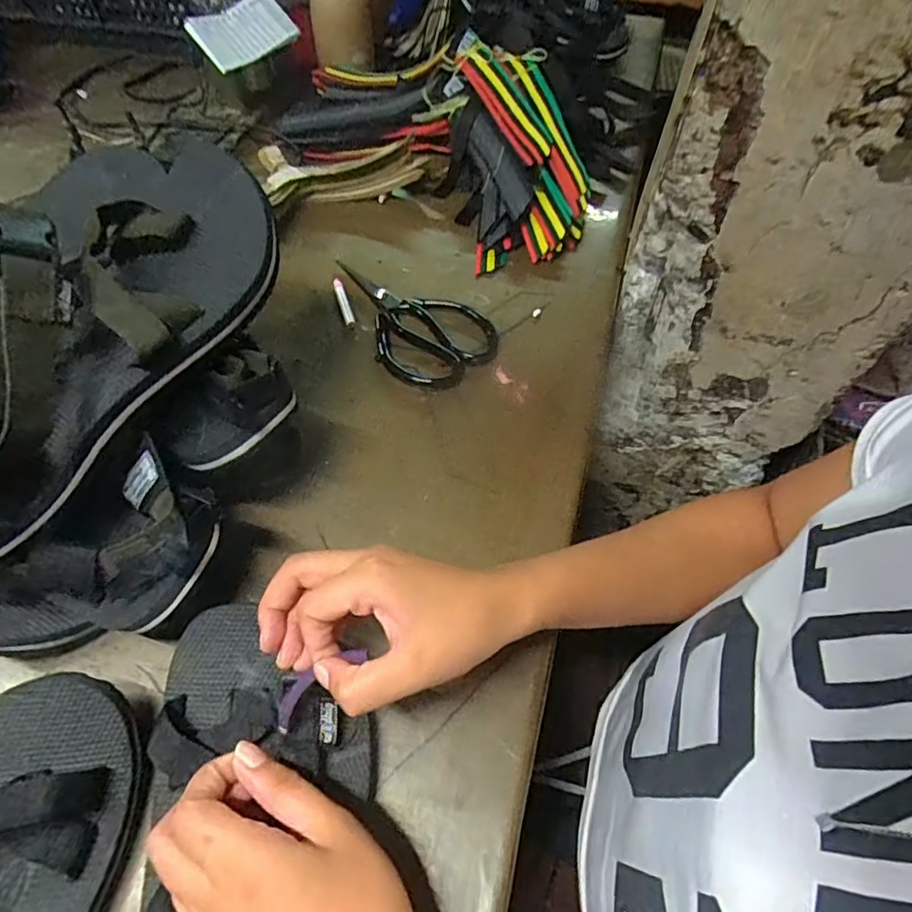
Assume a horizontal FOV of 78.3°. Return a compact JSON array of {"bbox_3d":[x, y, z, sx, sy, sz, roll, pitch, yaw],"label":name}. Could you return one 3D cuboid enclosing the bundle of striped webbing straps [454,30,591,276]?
[{"bbox_3d":[0.063,-0.316,0.596,0.138,0.071,0.264,-9,81,-8],"label":"bundle of striped webbing straps"}]

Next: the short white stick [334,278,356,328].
[{"bbox_3d":[-0.103,-0.141,0.516,0.009,0.005,0.064,-16,58,-12],"label":"short white stick"}]

